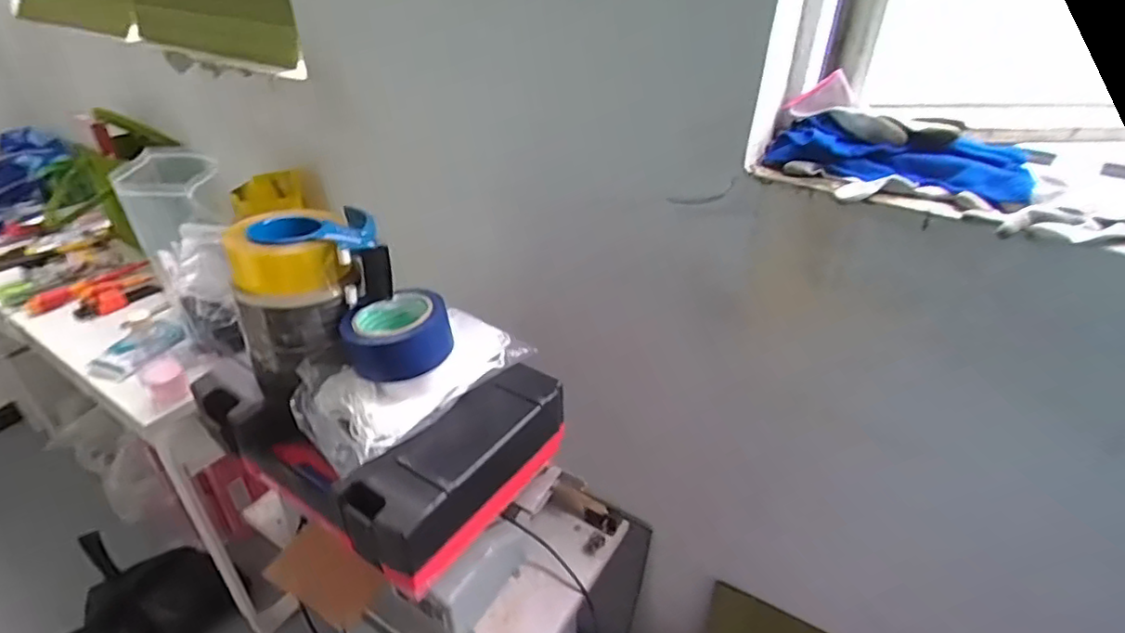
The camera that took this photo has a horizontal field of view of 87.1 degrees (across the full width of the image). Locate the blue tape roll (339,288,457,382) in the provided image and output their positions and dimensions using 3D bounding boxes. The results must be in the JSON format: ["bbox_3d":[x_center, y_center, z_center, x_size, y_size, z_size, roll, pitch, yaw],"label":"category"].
[{"bbox_3d":[-0.174,0.018,0.628,0.107,0.051,0.095,-7,36,-13],"label":"blue tape roll"}]

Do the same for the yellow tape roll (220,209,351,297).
[{"bbox_3d":[-0.294,-0.064,0.633,0.111,0.060,0.111,-17,39,-26],"label":"yellow tape roll"}]

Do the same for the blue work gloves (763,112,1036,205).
[{"bbox_3d":[0.364,-0.169,0.663,0.260,0.070,0.085,28,42,32],"label":"blue work gloves"}]

